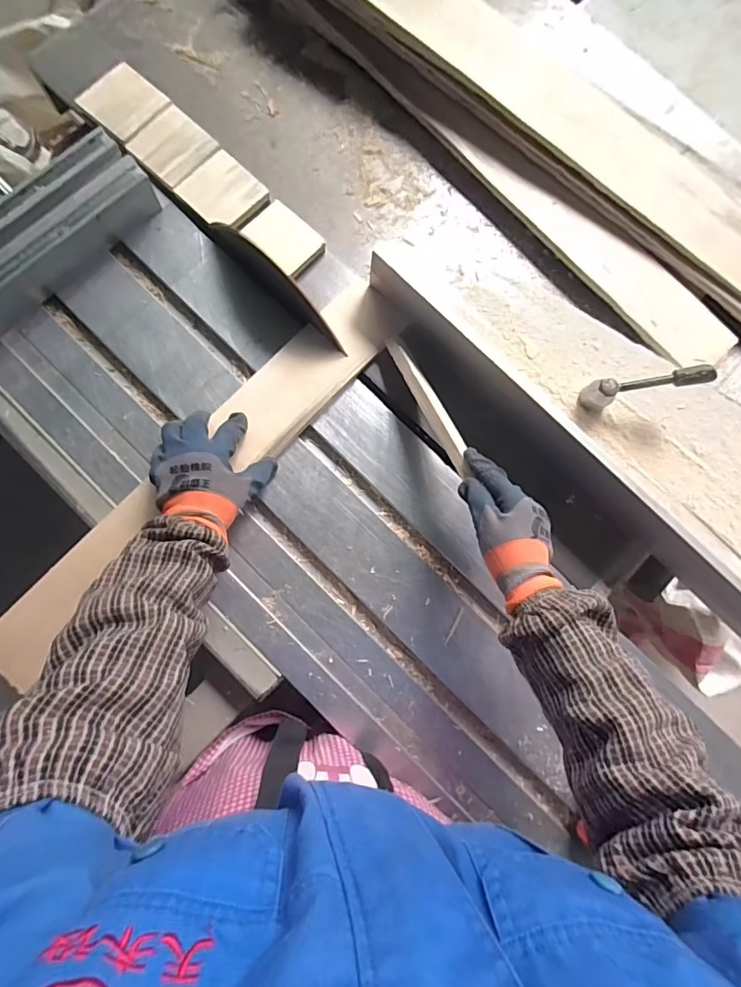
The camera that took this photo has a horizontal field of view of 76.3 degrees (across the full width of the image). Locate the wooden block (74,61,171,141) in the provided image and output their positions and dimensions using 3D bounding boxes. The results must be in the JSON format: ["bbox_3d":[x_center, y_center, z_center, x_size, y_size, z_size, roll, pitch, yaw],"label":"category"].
[{"bbox_3d":[-0.337,-0.535,0.646,0.094,0.008,0.090,41,81,4],"label":"wooden block"}]

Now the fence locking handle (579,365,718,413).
[{"bbox_3d":[0.309,-0.119,0.532,0.130,0.040,0.028,-7,81,13],"label":"fence locking handle"}]

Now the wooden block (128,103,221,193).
[{"bbox_3d":[-0.266,-0.466,0.637,0.097,0.014,0.094,40,81,4],"label":"wooden block"}]

